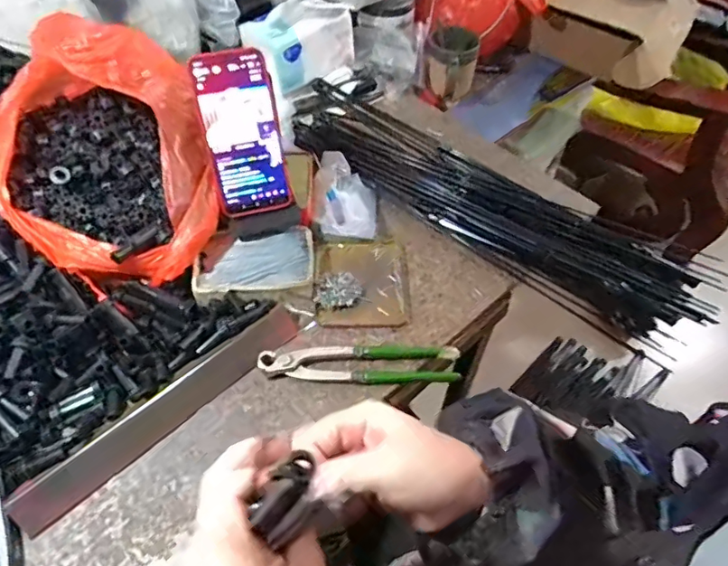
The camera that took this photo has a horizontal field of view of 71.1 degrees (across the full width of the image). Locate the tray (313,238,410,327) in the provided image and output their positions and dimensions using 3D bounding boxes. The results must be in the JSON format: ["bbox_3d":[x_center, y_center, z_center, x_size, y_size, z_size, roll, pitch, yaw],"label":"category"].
[{"bbox_3d":[-0.004,-0.007,0.586,0.103,0.020,0.125,-1,53,0],"label":"tray"}]

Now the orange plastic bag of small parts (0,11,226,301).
[{"bbox_3d":[-0.268,-0.127,0.537,0.226,0.174,0.216,21,56,16],"label":"orange plastic bag of small parts"}]

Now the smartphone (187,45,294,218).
[{"bbox_3d":[-0.127,-0.155,0.538,0.079,0.164,0.014,-13,24,-9],"label":"smartphone"}]

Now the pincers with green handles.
[{"bbox_3d":[-0.004,0.080,0.518,0.198,0.021,0.042,-1,53,0],"label":"pincers with green handles"}]

